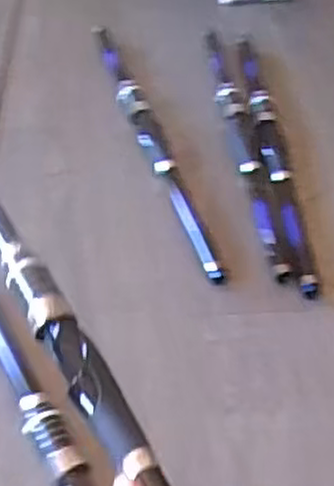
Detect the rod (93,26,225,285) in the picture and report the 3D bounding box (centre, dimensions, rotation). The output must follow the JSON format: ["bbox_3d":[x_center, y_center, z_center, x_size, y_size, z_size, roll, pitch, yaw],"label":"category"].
[{"bbox_3d":[-0.020,-0.133,0.894,0.033,0.023,0.490,-9,45,-17],"label":"rod"}]

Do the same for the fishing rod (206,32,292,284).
[{"bbox_3d":[0.089,-0.138,0.908,0.031,0.018,0.490,-1,43,-9],"label":"fishing rod"}]

